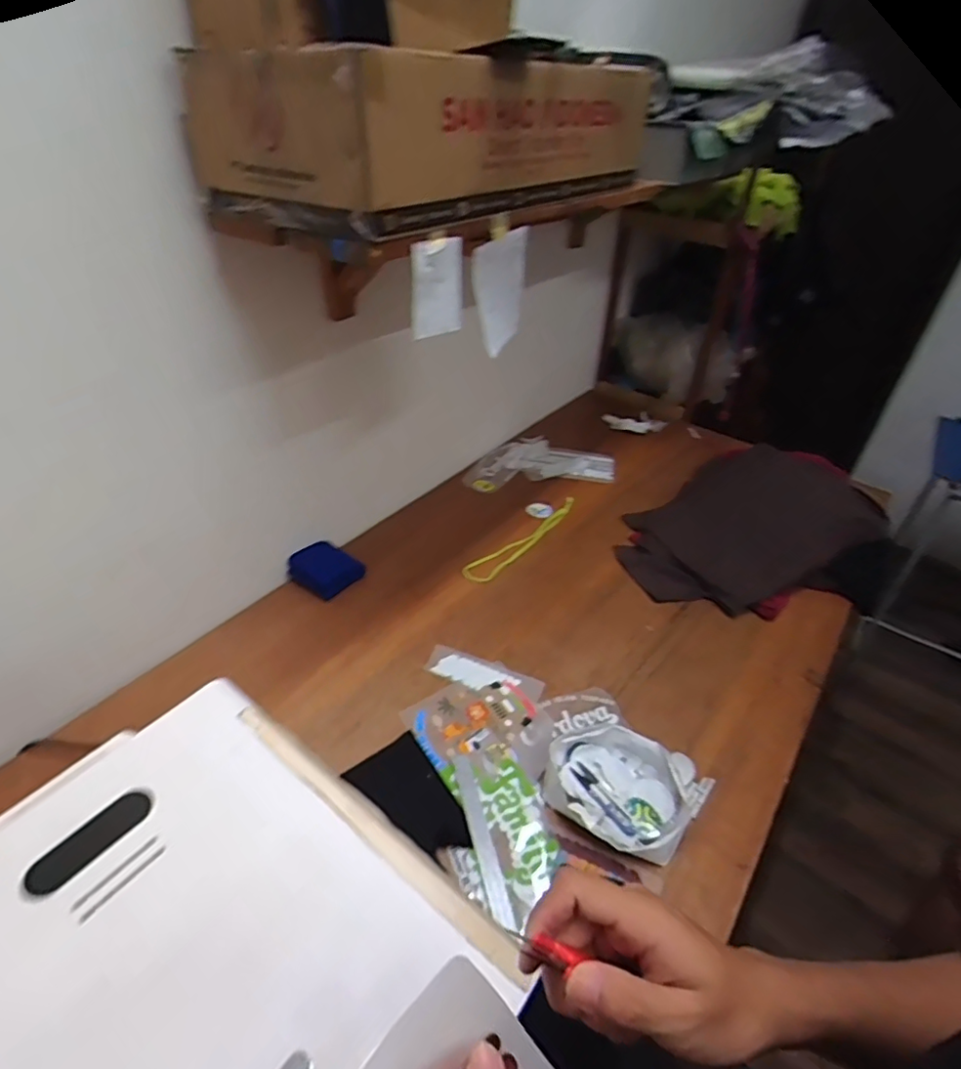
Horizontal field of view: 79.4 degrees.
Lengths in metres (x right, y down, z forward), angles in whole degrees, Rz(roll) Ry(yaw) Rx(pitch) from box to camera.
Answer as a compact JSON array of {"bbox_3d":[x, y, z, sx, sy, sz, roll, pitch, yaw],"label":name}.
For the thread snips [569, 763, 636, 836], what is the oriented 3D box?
[{"bbox_3d":[0.174,0.372,0.819,0.023,0.015,0.119,-21,45,-27],"label":"thread snips"}]

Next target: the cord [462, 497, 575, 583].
[{"bbox_3d":[0.105,0.010,1.271,0.056,0.014,0.375,38,50,24],"label":"cord"}]

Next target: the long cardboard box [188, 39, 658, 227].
[{"bbox_3d":[-0.021,-0.552,0.779,0.279,0.141,0.627,30,46,28],"label":"long cardboard box"}]

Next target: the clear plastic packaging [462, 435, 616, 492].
[{"bbox_3d":[0.142,-0.196,1.504,0.386,0.024,0.195,-6,40,-13],"label":"clear plastic packaging"}]

